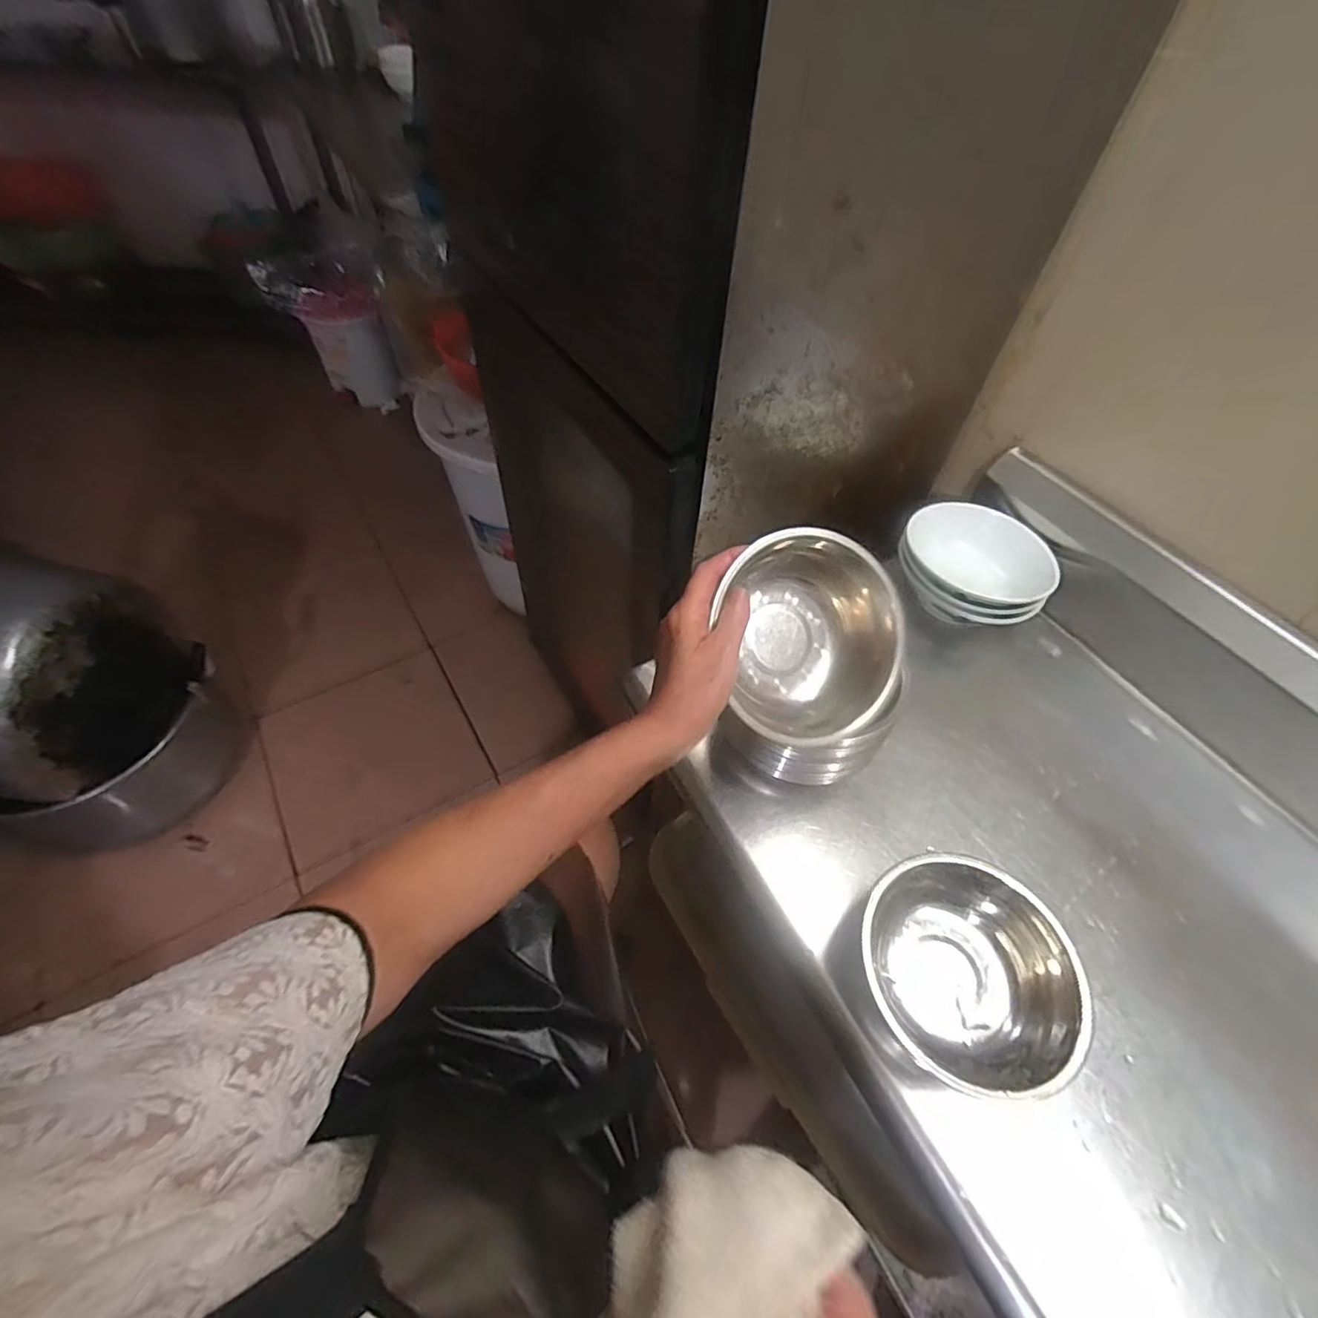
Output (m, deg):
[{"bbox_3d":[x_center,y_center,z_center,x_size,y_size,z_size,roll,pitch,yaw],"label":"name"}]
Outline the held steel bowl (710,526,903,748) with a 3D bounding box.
[{"bbox_3d":[0.109,-0.016,0.439,0.149,0.063,0.149,-1,97,-11],"label":"held steel bowl"}]

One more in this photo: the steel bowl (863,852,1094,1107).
[{"bbox_3d":[0.224,0.224,0.431,0.146,0.068,0.133,2,55,-3],"label":"steel bowl"}]

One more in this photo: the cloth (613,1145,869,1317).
[{"bbox_3d":[0.022,0.269,0.232,0.088,0.043,0.122,22,56,14],"label":"cloth"}]

